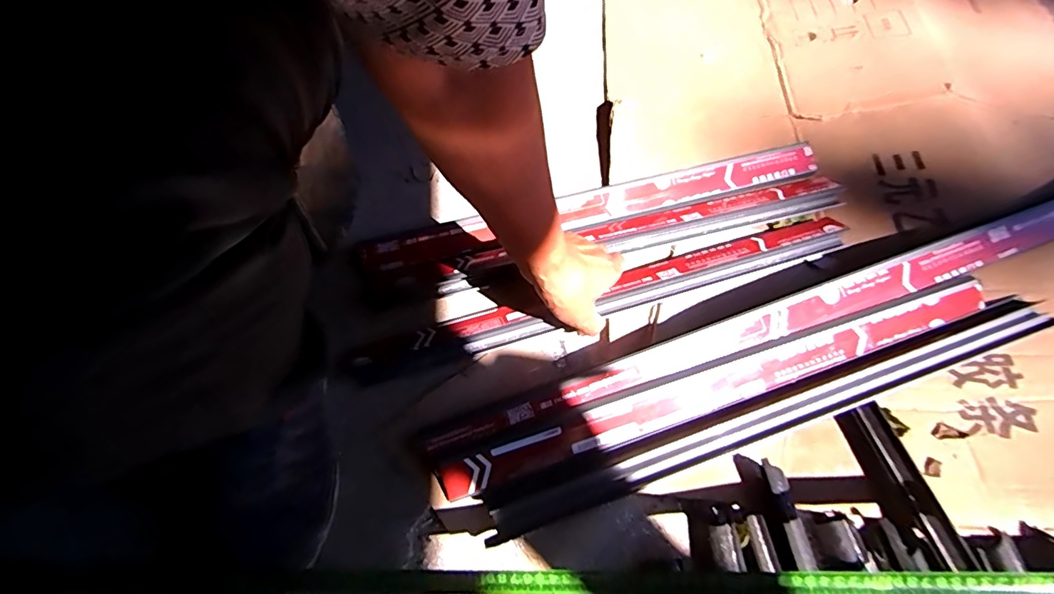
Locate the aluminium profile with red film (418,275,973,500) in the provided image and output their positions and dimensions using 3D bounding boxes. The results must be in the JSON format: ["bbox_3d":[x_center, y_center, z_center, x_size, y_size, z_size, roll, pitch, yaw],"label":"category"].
[{"bbox_3d":[0.211,0.089,0.535,0.618,0.029,0.044,-15,62,-13],"label":"aluminium profile with red film"}]

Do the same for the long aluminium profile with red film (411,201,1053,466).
[{"bbox_3d":[0.426,-0.022,0.583,1.105,0.043,0.054,-15,62,-12],"label":"long aluminium profile with red film"}]

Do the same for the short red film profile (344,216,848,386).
[{"bbox_3d":[0.099,-0.004,0.604,0.610,0.033,0.050,-15,60,-10],"label":"short red film profile"}]

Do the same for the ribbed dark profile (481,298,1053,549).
[{"bbox_3d":[0.258,0.116,0.524,0.624,0.019,0.046,-15,62,-13],"label":"ribbed dark profile"}]

